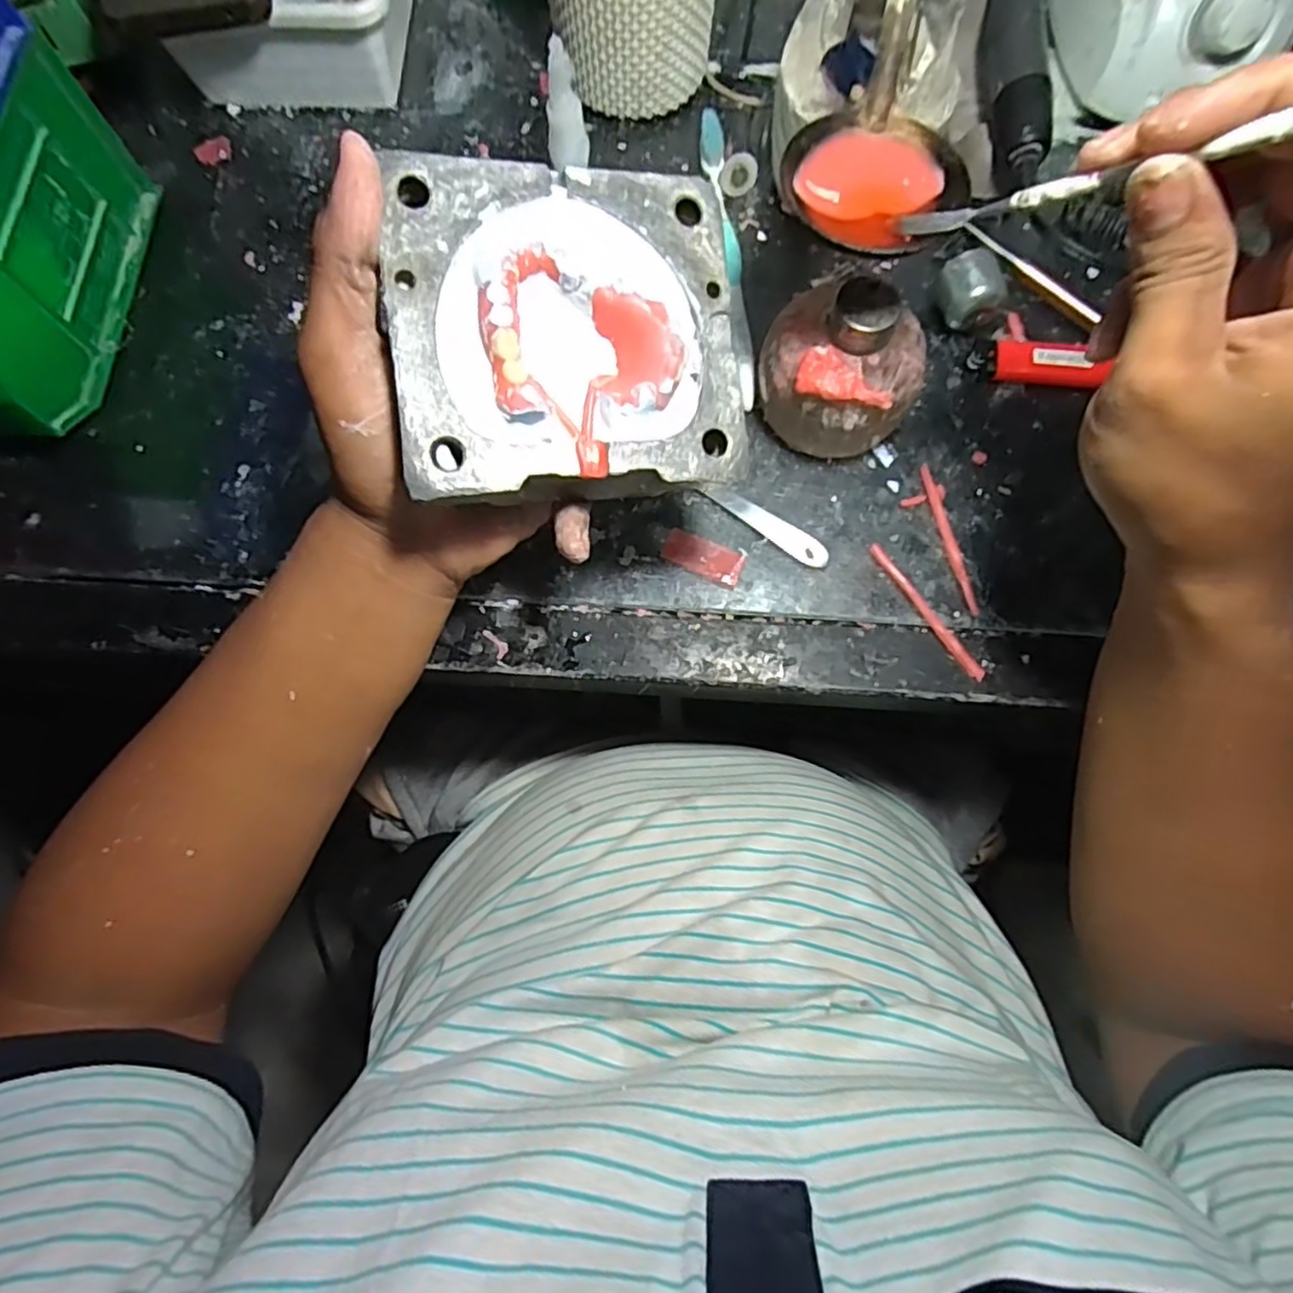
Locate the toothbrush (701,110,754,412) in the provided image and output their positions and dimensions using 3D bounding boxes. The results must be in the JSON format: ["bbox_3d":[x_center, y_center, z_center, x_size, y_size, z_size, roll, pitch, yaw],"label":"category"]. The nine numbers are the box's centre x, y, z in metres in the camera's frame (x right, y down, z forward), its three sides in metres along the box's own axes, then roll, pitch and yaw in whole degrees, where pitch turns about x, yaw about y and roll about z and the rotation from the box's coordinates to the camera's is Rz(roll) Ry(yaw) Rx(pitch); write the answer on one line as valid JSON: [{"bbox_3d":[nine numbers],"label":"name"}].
[{"bbox_3d":[0.044,-0.215,0.374,0.013,0.015,0.186,-4,75,-2],"label":"toothbrush"}]

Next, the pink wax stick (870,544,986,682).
[{"bbox_3d":[0.134,-0.017,0.327,0.006,0.004,0.080,-35,78,-9],"label":"pink wax stick"}]

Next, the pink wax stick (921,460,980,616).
[{"bbox_3d":[0.149,-0.053,0.336,0.006,0.004,0.078,-11,76,-4],"label":"pink wax stick"}]

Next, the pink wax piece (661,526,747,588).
[{"bbox_3d":[0.028,-0.044,0.333,0.039,0.004,0.018,22,76,5],"label":"pink wax piece"}]

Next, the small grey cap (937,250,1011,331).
[{"bbox_3d":[0.168,-0.185,0.363,0.029,0.031,0.030,0,75,-1],"label":"small grey cap"}]

